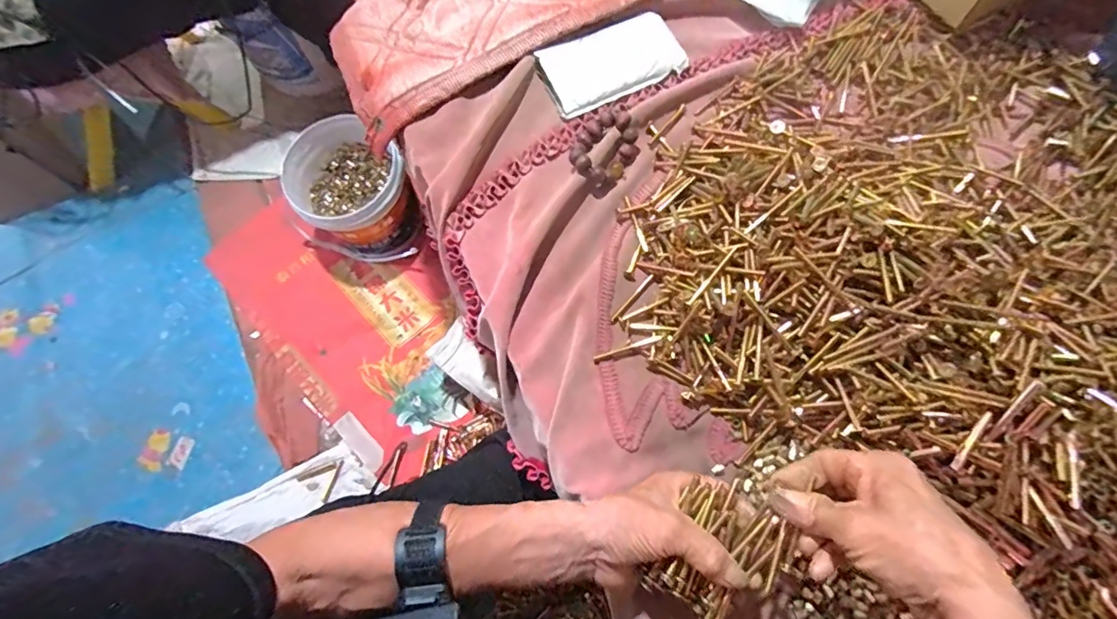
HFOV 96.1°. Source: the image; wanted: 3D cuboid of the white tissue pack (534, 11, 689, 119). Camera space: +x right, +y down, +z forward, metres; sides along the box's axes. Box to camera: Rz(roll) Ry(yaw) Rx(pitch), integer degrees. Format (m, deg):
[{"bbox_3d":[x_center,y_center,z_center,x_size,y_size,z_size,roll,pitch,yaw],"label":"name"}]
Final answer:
[{"bbox_3d":[0.062,-0.286,0.578,0.163,0.011,0.085,-25,73,-7],"label":"white tissue pack"}]

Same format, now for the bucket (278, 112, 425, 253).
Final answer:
[{"bbox_3d":[-0.394,-0.214,0.968,0.179,0.180,0.208,-40,76,-12],"label":"bucket"}]

